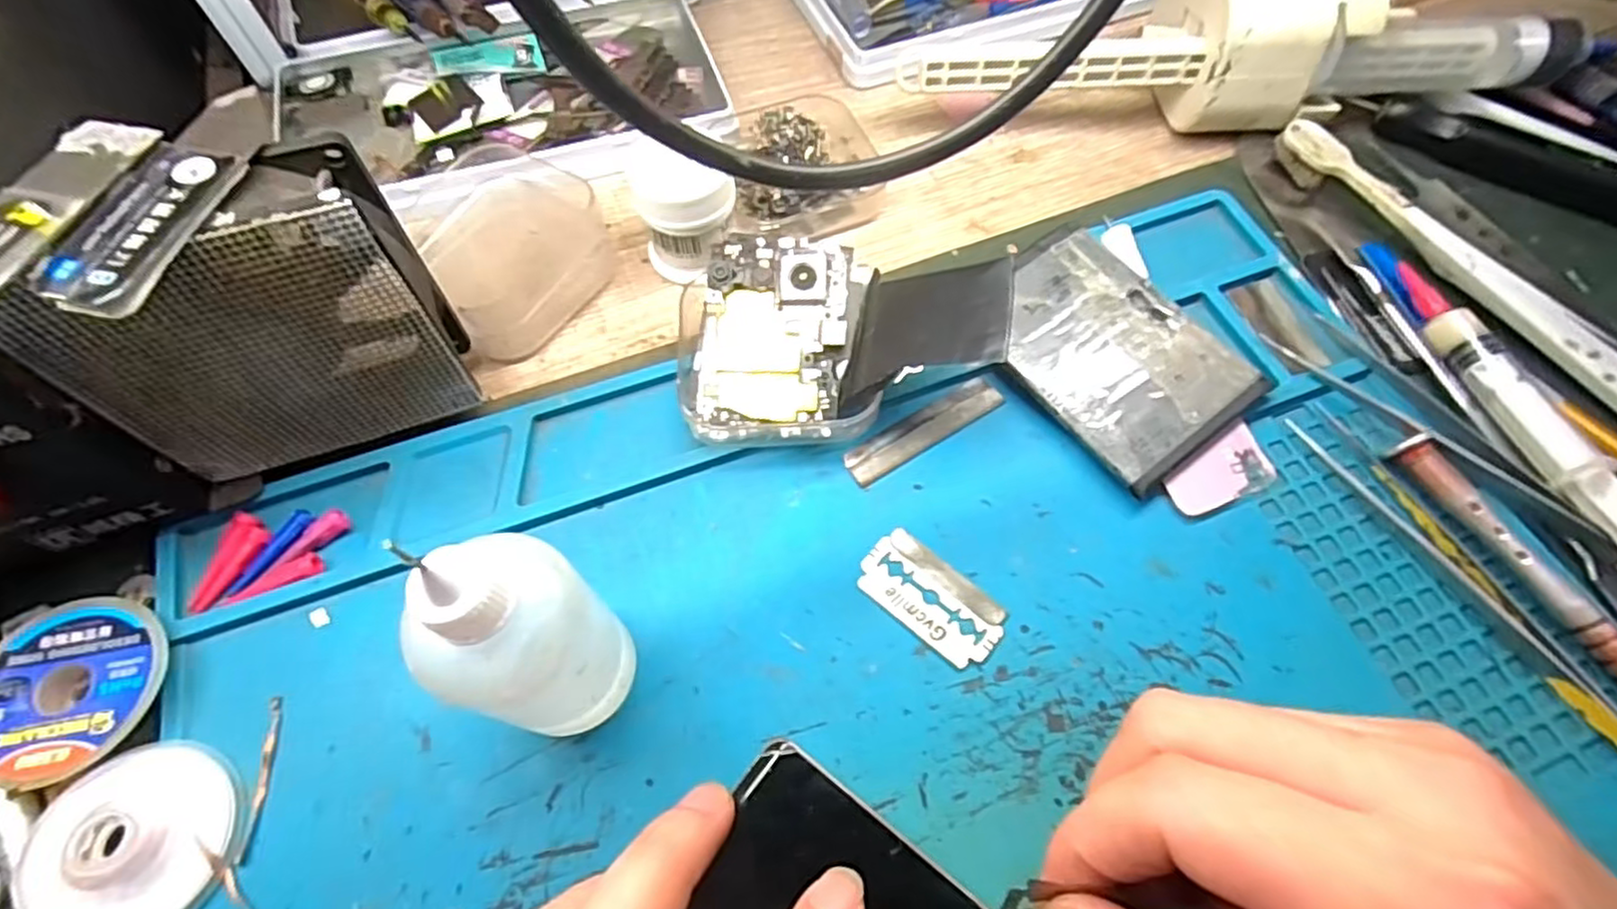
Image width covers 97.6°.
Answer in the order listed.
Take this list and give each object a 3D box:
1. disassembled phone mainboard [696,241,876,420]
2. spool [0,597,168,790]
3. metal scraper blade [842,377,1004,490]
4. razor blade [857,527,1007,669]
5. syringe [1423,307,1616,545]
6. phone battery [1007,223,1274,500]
[{"bbox_3d":[-0.009,-0.040,0.224,0.049,0.006,0.061,7,79,2],"label":"disassembled phone mainboard"},{"bbox_3d":[-0.189,0.060,0.182,0.040,0.013,0.044,0,63,0],"label":"spool"},{"bbox_3d":[0.037,-0.009,0.227,0.056,0.004,0.013,-31,67,-15],"label":"metal scraper blade"},{"bbox_3d":[0.035,0.041,0.201,0.042,0.004,0.023,38,69,17],"label":"razor blade"},{"bbox_3d":[0.223,-0.008,0.216,0.013,0.016,0.089,-8,63,-4],"label":"syringe"},{"bbox_3d":[0.098,-0.034,0.236,0.061,0.012,0.086,-34,68,-16],"label":"phone battery"}]

